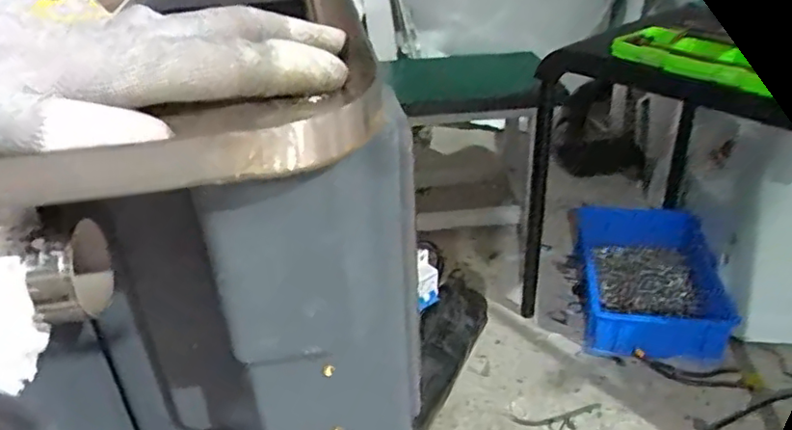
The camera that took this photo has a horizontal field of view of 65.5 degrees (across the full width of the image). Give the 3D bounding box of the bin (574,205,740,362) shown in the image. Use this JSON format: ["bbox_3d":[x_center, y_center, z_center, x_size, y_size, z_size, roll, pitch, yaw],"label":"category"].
[{"bbox_3d":[0.407,0.092,1.001,0.188,0.087,0.333,3,33,12],"label":"bin"}]

